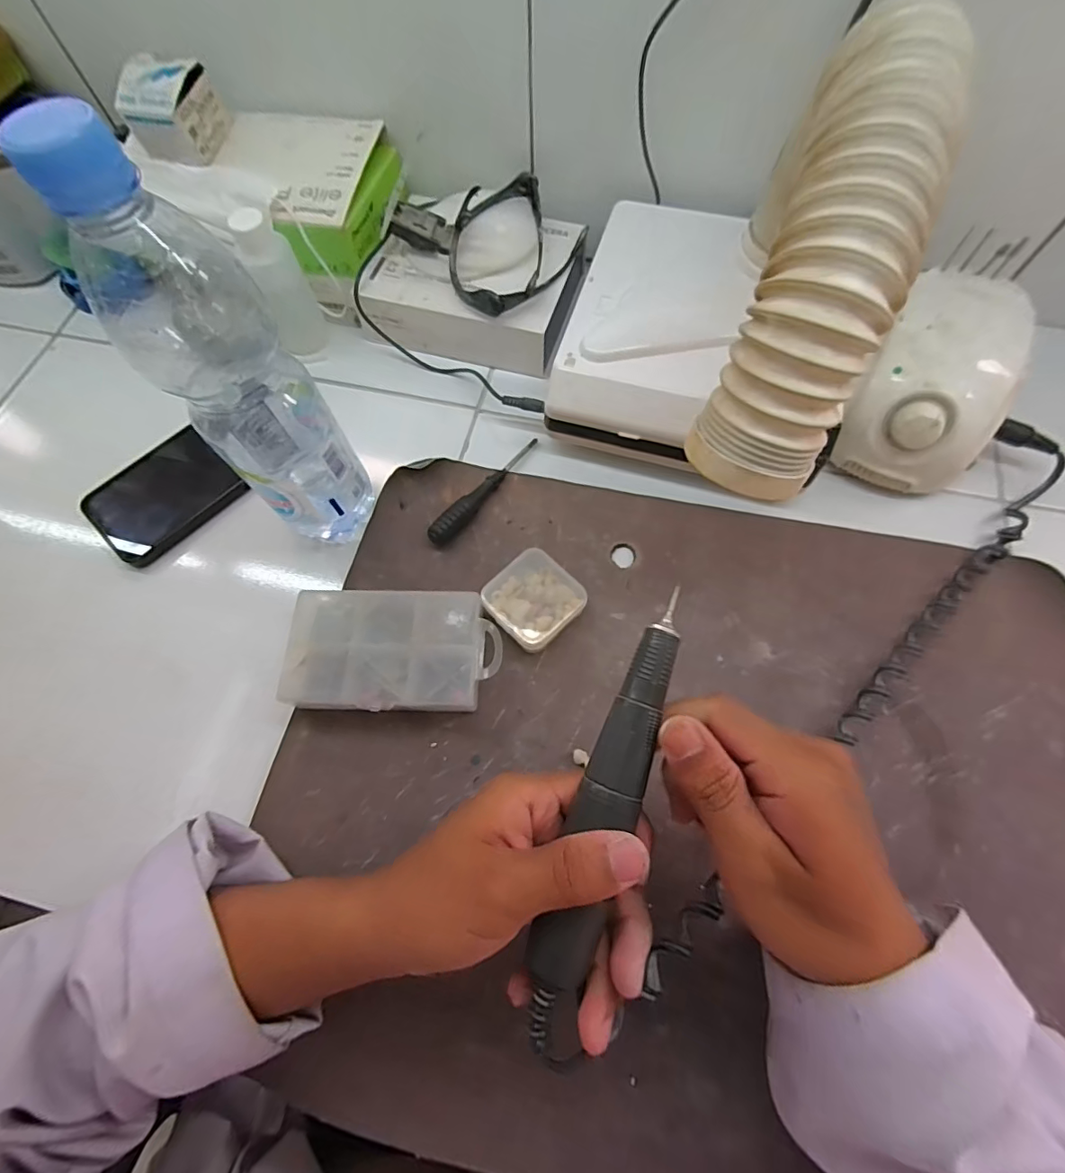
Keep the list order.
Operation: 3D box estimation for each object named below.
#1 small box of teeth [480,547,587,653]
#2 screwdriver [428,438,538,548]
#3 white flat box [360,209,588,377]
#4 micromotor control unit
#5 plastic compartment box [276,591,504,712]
[{"bbox_3d":[0.001,0.009,0.338,0.057,0.022,0.055,-41,72,-14],"label":"small box of teeth"},{"bbox_3d":[-0.033,-0.074,0.375,0.014,0.017,0.115,37,73,15],"label":"screwdriver"},{"bbox_3d":[-0.041,-0.255,0.429,0.166,0.057,0.129,20,70,10],"label":"white flat box"},{"bbox_3d":[0.283,-0.142,0.360,0.099,0.081,0.135,29,71,13],"label":"micromotor control unit"},{"bbox_3d":[-0.086,0.042,0.321,0.126,0.034,0.072,1,68,2],"label":"plastic compartment box"}]

